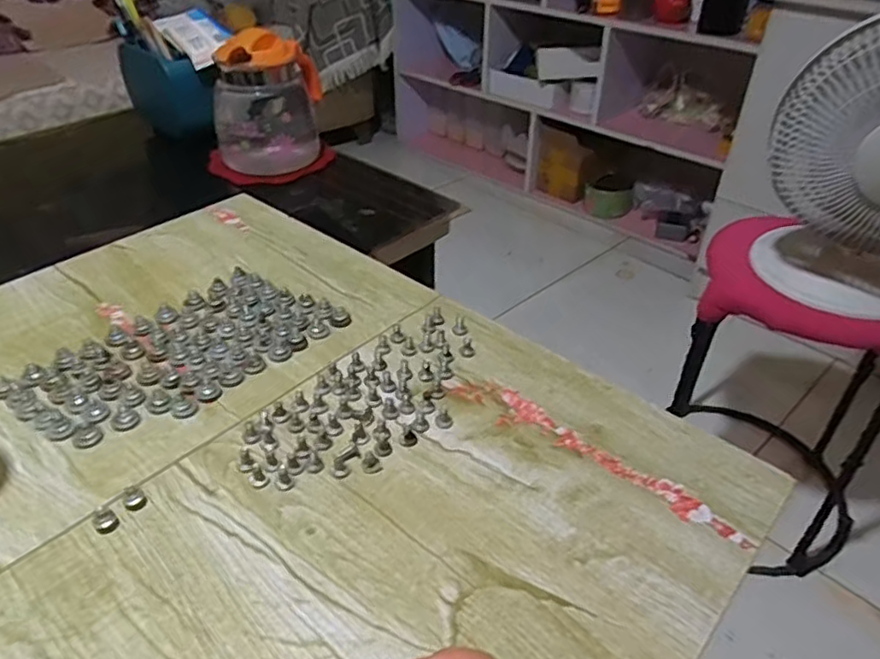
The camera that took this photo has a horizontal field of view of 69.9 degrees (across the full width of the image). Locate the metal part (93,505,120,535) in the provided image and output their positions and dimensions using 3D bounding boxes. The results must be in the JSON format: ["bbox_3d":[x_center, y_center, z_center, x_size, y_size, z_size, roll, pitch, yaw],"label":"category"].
[{"bbox_3d":[-0.195,0.111,0.367,0.013,0.010,0.012,-27,46,-32],"label":"metal part"}]

